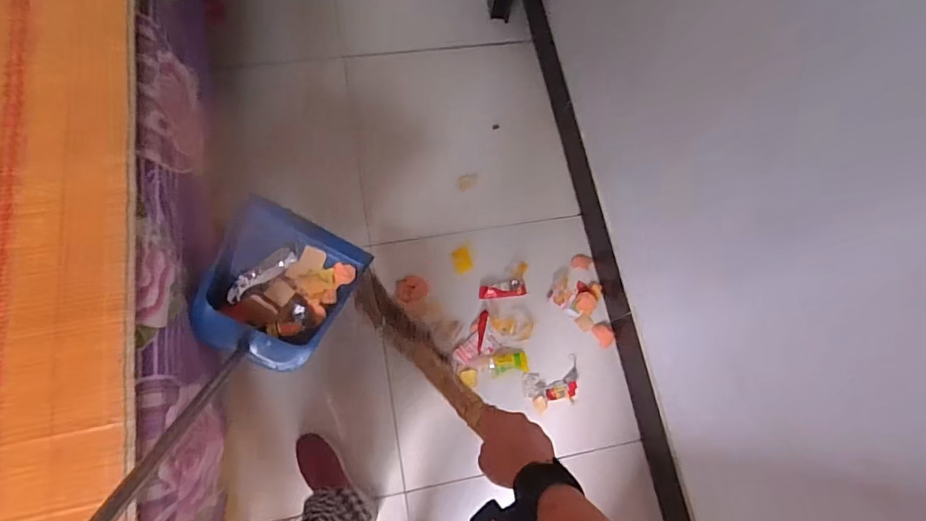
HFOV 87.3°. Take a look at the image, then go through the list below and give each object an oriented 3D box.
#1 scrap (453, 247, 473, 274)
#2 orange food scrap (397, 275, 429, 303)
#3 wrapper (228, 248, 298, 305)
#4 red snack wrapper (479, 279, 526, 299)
[{"bbox_3d":[-0.001,0.000,1.304,0.049,0.005,0.067,-16,78,-5],"label":"scrap"},{"bbox_3d":[-0.133,0.073,1.271,0.081,0.010,0.068,-15,78,-5],"label":"orange food scrap"},{"bbox_3d":[-0.375,0.024,0.900,0.137,0.021,0.038,-41,81,-10],"label":"wrapper"},{"bbox_3d":[0.105,0.078,1.295,0.124,0.007,0.042,-8,77,-3],"label":"red snack wrapper"}]

